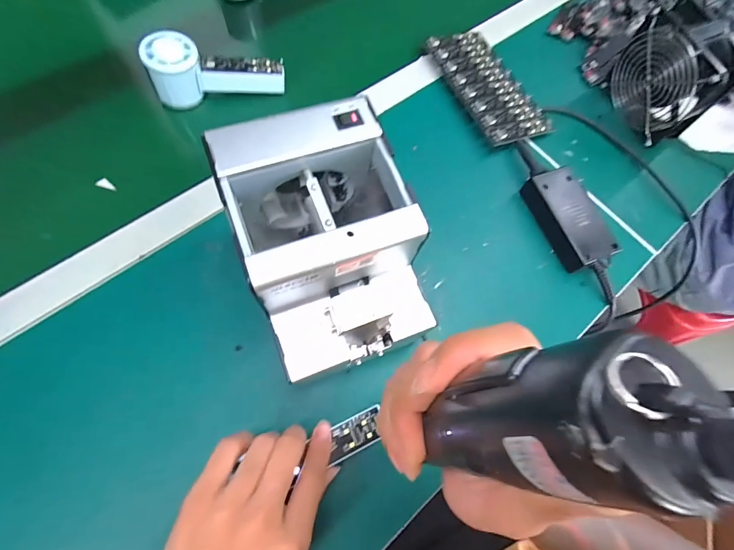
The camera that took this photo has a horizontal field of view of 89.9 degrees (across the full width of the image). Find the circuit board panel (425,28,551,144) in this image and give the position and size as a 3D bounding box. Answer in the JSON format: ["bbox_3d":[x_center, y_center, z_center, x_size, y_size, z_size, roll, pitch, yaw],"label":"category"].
[{"bbox_3d":[0.158,-0.252,0.486,0.096,0.008,0.190,-18,70,-17],"label":"circuit board panel"}]

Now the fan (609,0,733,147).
[{"bbox_3d":[0.364,-0.242,0.449,0.044,0.127,0.118,-21,76,-5],"label":"fan"}]

